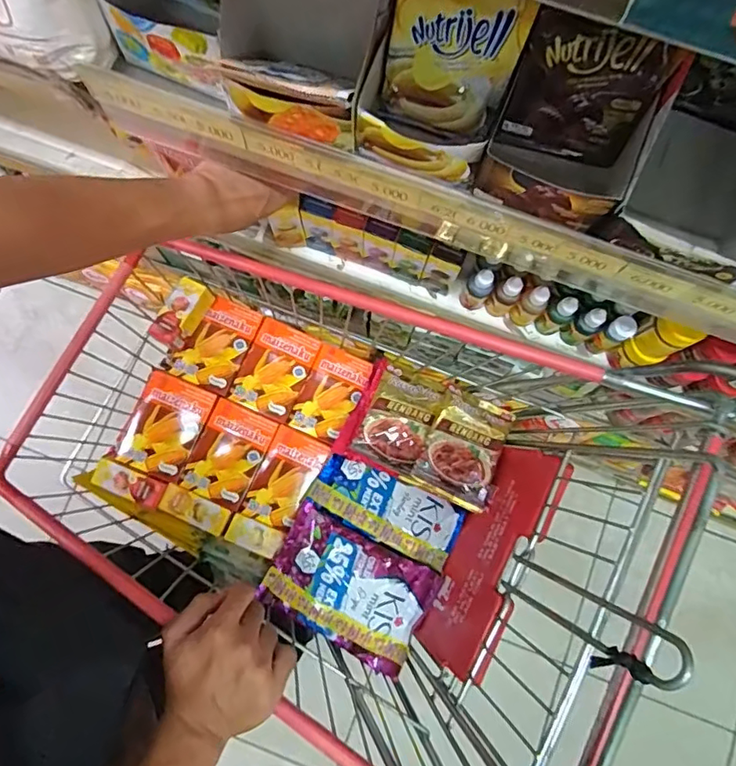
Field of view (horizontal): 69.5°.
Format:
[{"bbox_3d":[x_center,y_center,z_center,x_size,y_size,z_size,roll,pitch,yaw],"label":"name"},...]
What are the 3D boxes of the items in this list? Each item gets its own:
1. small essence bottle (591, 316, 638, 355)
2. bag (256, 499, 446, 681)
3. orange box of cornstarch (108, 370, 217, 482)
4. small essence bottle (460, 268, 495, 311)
[{"bbox_3d":[0.274,-0.052,0.599,0.029,0.064,0.024,-31,81,-5],"label":"small essence bottle"},{"bbox_3d":[-0.021,0.254,0.657,0.196,0.026,0.130,30,81,5],"label":"bag"},{"bbox_3d":[-0.265,0.055,0.692,0.091,0.021,0.121,25,81,4],"label":"orange box of cornstarch"},{"bbox_3d":[0.125,-0.106,0.607,0.026,0.073,0.023,33,81,5],"label":"small essence bottle"}]

